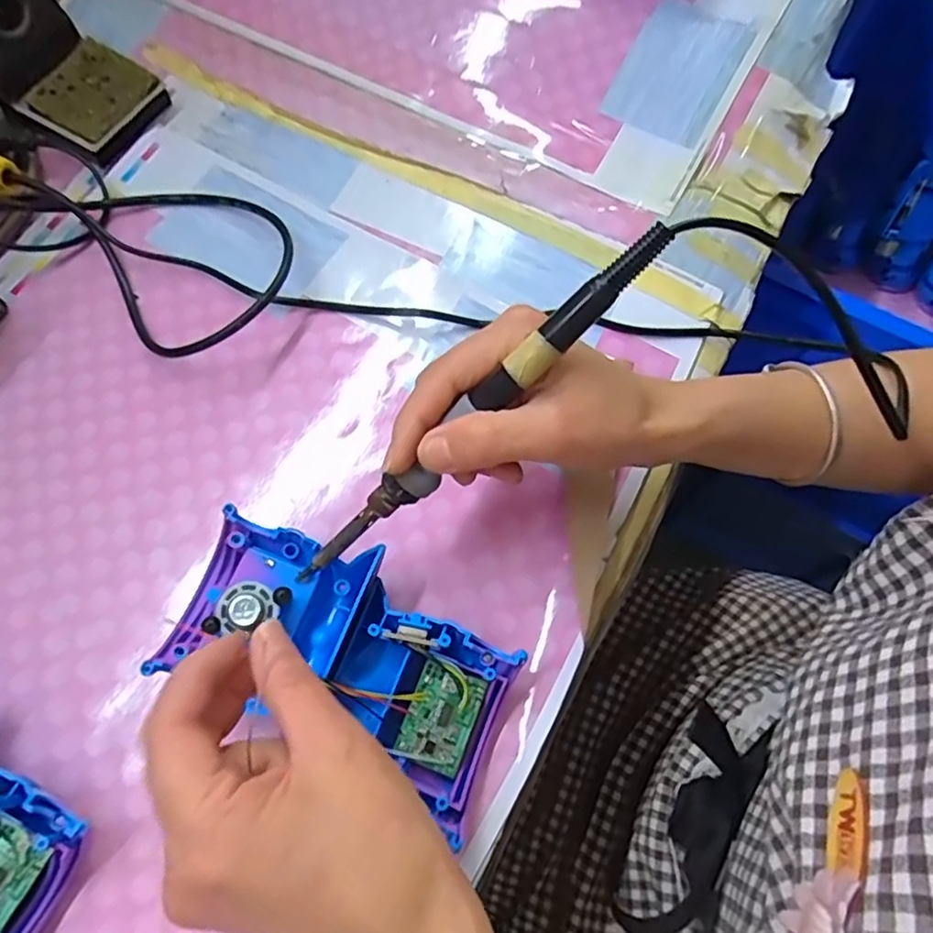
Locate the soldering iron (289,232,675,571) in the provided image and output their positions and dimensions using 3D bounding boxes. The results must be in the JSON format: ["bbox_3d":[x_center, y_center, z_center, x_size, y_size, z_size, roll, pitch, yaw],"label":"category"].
[{"bbox_3d":[-0.004,-0.014,0.261,0.213,0.012,0.012,-43,74,22],"label":"soldering iron"}]

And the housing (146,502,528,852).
[{"bbox_3d":[-0.055,0.086,0.295,0.161,0.030,0.086,32,74,8],"label":"housing"}]

